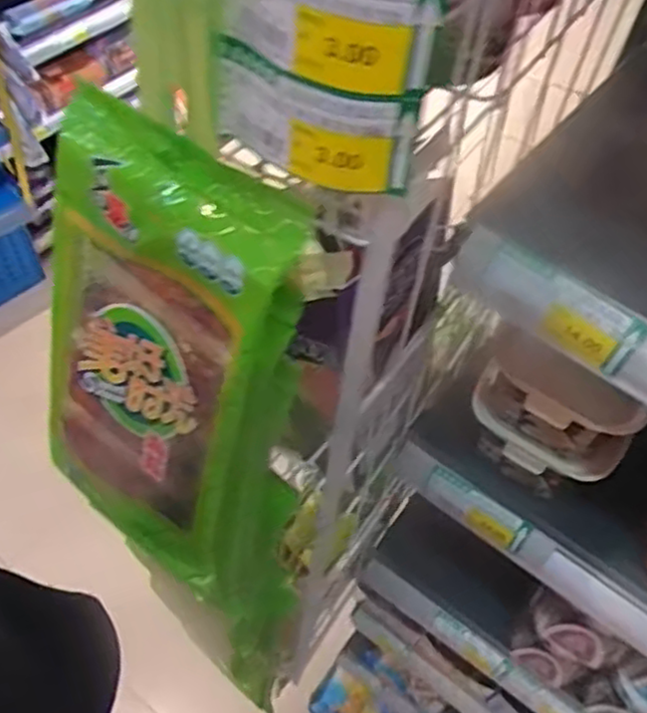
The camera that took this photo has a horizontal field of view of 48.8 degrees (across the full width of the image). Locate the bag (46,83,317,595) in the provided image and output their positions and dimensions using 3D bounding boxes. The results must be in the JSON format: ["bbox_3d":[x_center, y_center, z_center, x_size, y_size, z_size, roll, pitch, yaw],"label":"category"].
[{"bbox_3d":[-0.085,0.005,0.370,0.129,0.235,0.034,34,37,20],"label":"bag"}]

